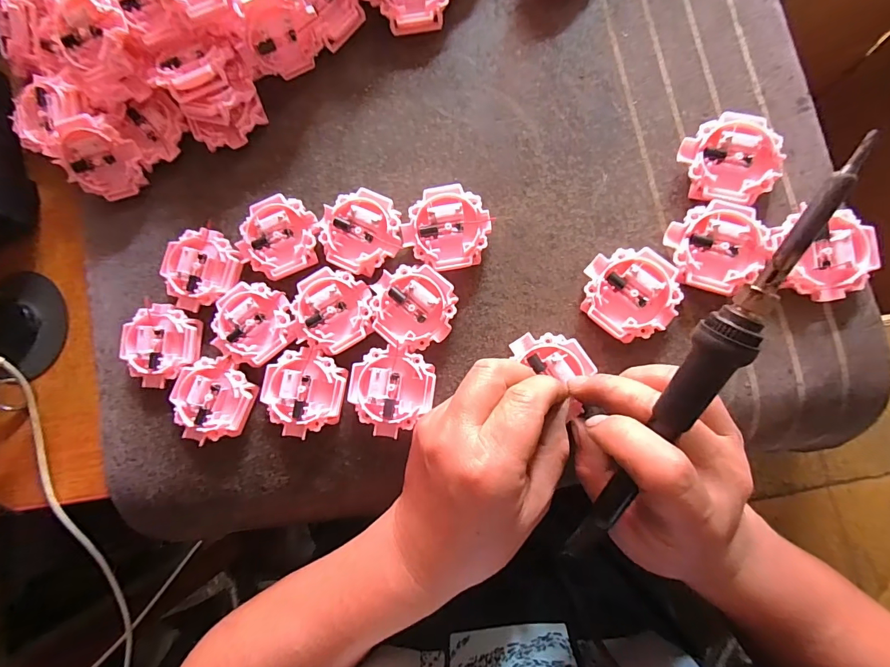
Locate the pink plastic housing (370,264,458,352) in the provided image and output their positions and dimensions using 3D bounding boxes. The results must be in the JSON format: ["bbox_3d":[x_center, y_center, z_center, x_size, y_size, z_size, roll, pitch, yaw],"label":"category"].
[{"bbox_3d":[-0.019,-0.015,0.263,0.051,0.014,0.051,-1,84,8],"label":"pink plastic housing"}]

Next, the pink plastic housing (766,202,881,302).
[{"bbox_3d":[0.214,-0.044,0.237,0.053,0.014,0.051,-4,84,8],"label":"pink plastic housing"}]

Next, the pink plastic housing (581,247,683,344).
[{"bbox_3d":[0.110,-0.024,0.248,0.054,0.015,0.053,-1,84,8],"label":"pink plastic housing"}]

